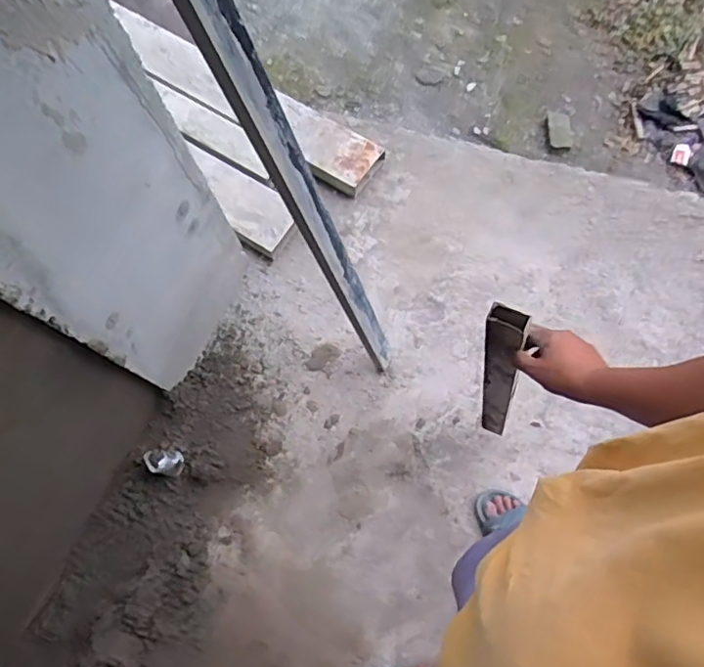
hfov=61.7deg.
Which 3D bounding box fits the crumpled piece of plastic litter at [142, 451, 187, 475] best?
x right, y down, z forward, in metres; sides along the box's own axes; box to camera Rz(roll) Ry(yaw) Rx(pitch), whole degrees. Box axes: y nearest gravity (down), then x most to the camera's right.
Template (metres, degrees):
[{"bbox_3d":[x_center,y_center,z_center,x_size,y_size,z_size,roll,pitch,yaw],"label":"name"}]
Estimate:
[{"bbox_3d":[-0.436,0.302,1.369,0.080,0.085,0.051,-1,72,1],"label":"crumpled piece of plastic litter"}]

